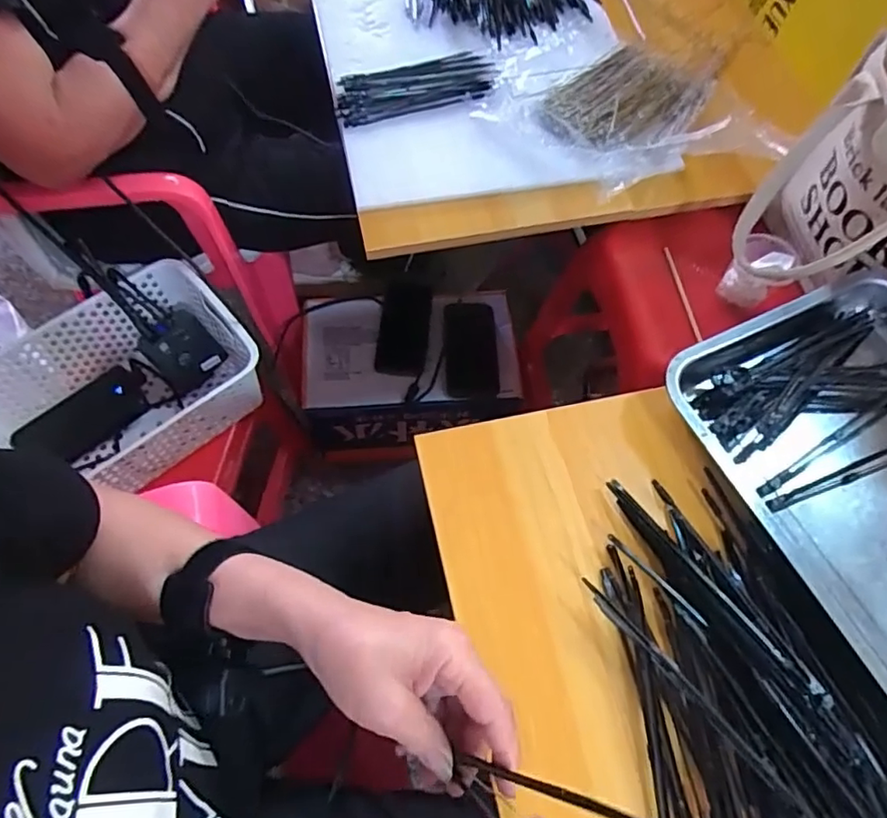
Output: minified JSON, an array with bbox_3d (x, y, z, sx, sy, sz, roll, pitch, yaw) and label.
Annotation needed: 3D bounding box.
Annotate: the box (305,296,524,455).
[{"bbox_3d":[-0.048,-0.060,0.945,0.337,0.149,0.211,-3,65,-4],"label":"box"}]

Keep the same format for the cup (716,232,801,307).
[{"bbox_3d":[0.331,-0.142,0.614,0.060,0.059,0.053,14,65,4],"label":"cup"}]

